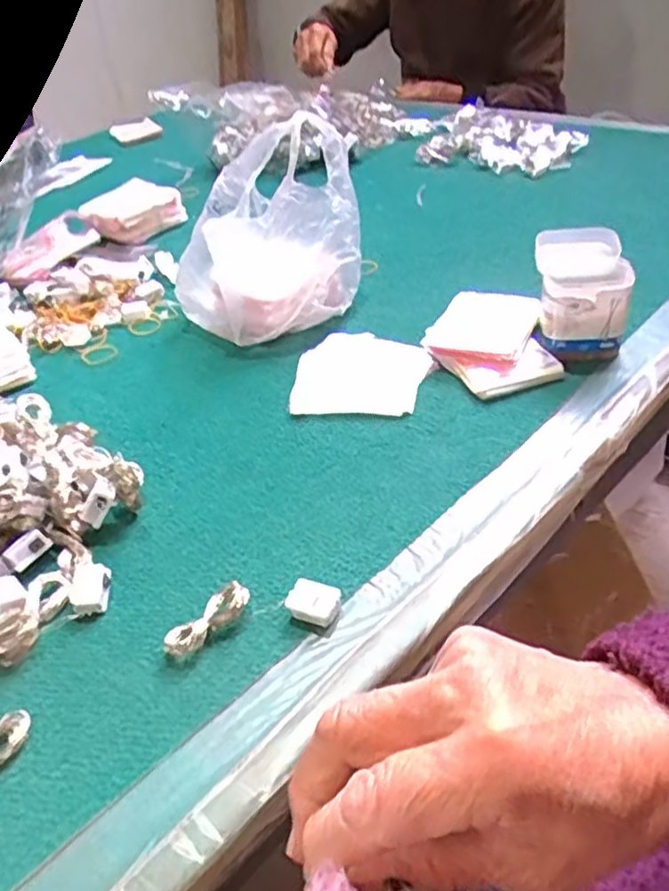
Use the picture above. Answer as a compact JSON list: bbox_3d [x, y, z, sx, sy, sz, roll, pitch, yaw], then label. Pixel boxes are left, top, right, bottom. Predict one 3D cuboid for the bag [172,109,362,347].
[{"bbox_3d":[-0.069,-0.193,0.635,0.151,0.157,0.144,14,43,23],"label":"bag"}]

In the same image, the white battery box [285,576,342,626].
[{"bbox_3d":[-0.012,0.090,0.394,0.028,0.016,0.021,10,42,19],"label":"white battery box"}]

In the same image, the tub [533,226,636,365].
[{"bbox_3d":[0.202,-0.123,0.573,0.066,0.079,0.092,2,40,10],"label":"tub"}]

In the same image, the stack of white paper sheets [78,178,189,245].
[{"bbox_3d":[-0.256,-0.297,0.880,0.117,0.047,0.089,-30,45,-26],"label":"stack of white paper sheets"}]

